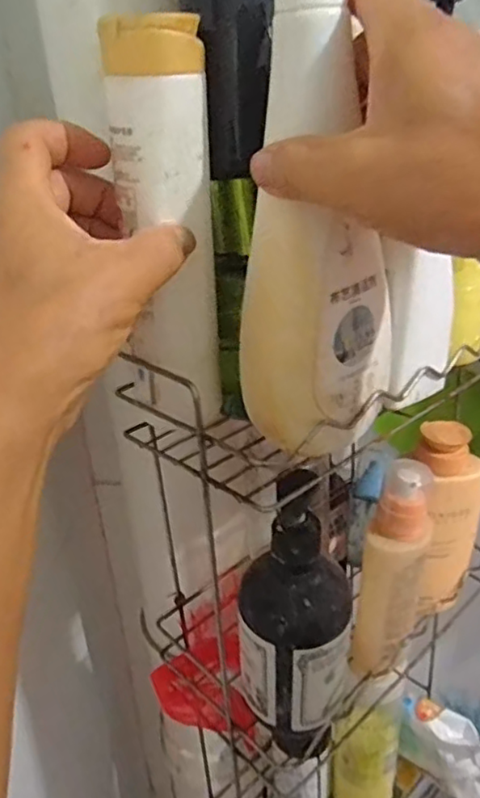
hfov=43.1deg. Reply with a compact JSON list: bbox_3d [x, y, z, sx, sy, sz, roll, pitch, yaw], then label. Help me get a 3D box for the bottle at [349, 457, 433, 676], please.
[{"bbox_3d":[0.116,0.125,0.452,0.044,0.172,0.065,10,31,21],"label":"bottle"}]

